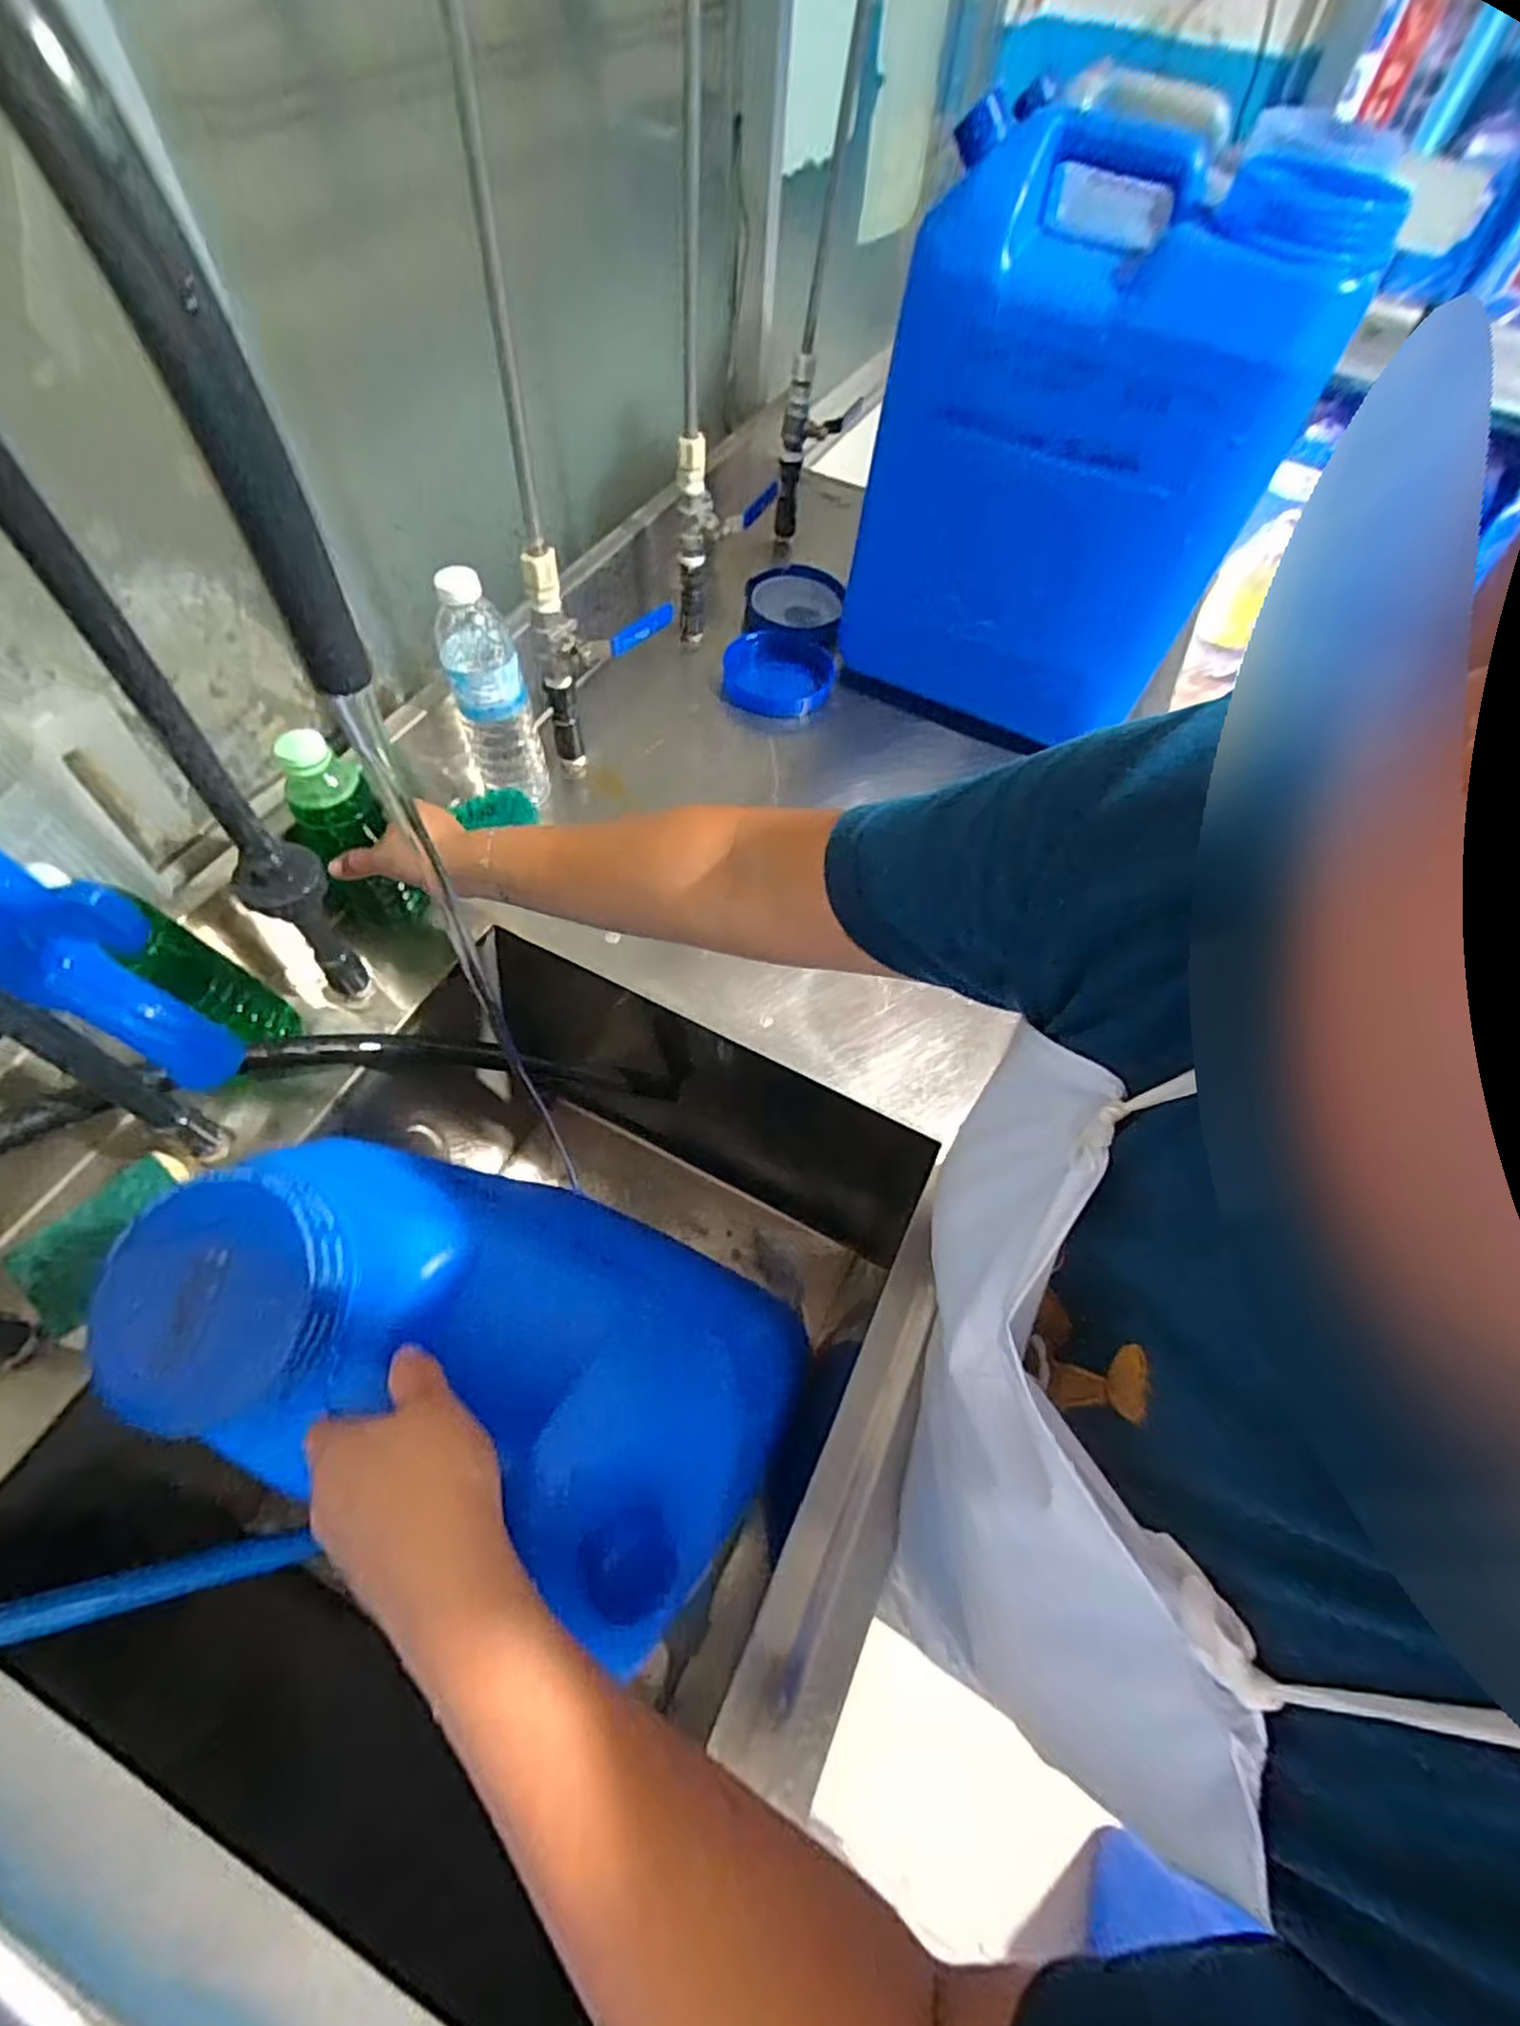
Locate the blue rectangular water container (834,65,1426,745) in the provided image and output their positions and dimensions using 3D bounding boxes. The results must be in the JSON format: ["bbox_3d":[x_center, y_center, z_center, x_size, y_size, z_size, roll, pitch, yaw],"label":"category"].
[{"bbox_3d":[0.283,-0.528,0.713,0.322,0.405,0.278,17,59,6],"label":"blue rectangular water container"}]

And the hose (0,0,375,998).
[{"bbox_3d":[-0.231,-0.127,0.325,0.239,0.496,0.034,34,62,16],"label":"hose"}]

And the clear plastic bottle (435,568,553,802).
[{"bbox_3d":[-0.231,-0.272,0.646,0.066,0.207,0.059,-18,61,-15],"label":"clear plastic bottle"}]

